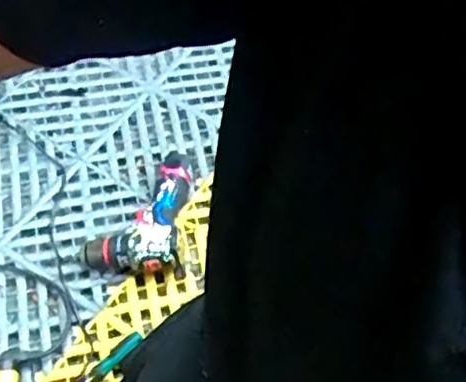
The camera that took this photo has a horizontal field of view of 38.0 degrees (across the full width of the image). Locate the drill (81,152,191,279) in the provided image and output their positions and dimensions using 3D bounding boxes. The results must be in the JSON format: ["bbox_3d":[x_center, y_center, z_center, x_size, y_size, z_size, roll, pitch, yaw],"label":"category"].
[{"bbox_3d":[-0.150,0.024,1.074,0.153,0.070,0.221,4,57,-2],"label":"drill"}]

